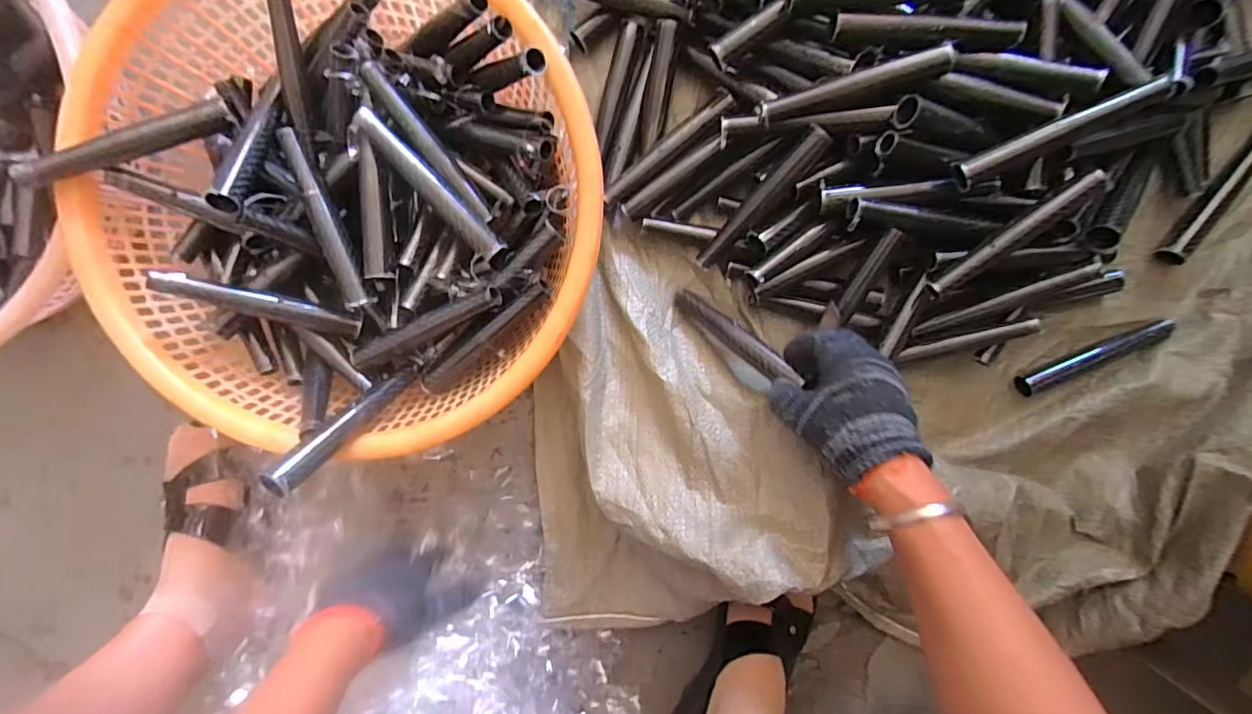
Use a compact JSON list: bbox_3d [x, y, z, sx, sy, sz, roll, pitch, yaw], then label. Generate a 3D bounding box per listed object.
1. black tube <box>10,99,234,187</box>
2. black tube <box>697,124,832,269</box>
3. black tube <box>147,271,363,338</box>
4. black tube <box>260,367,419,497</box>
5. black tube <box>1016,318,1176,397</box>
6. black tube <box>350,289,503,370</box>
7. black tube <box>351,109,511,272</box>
[{"bbox_3d":[-0.380,-0.165,0.411,0.144,0.018,0.018,-30,95,-16],"label":"black tube"},{"bbox_3d":[0.120,-0.139,0.480,0.023,0.019,0.147,41,116,-4],"label":"black tube"},{"bbox_3d":[-0.300,-0.042,0.445,0.145,0.016,0.021,16,97,-36],"label":"black tube"},{"bbox_3d":[-0.226,0.053,0.431,0.023,0.145,0.017,39,130,-4],"label":"black tube"},{"bbox_3d":[0.452,0.002,0.521,0.146,0.021,0.025,-25,95,3],"label":"black tube"},{"bbox_3d":[-0.174,-0.025,0.462,0.148,0.023,0.021,-23,96,18],"label":"black tube"},{"bbox_3d":[-0.157,-0.133,0.433,0.024,0.021,0.151,-43,96,5],"label":"black tube"}]

